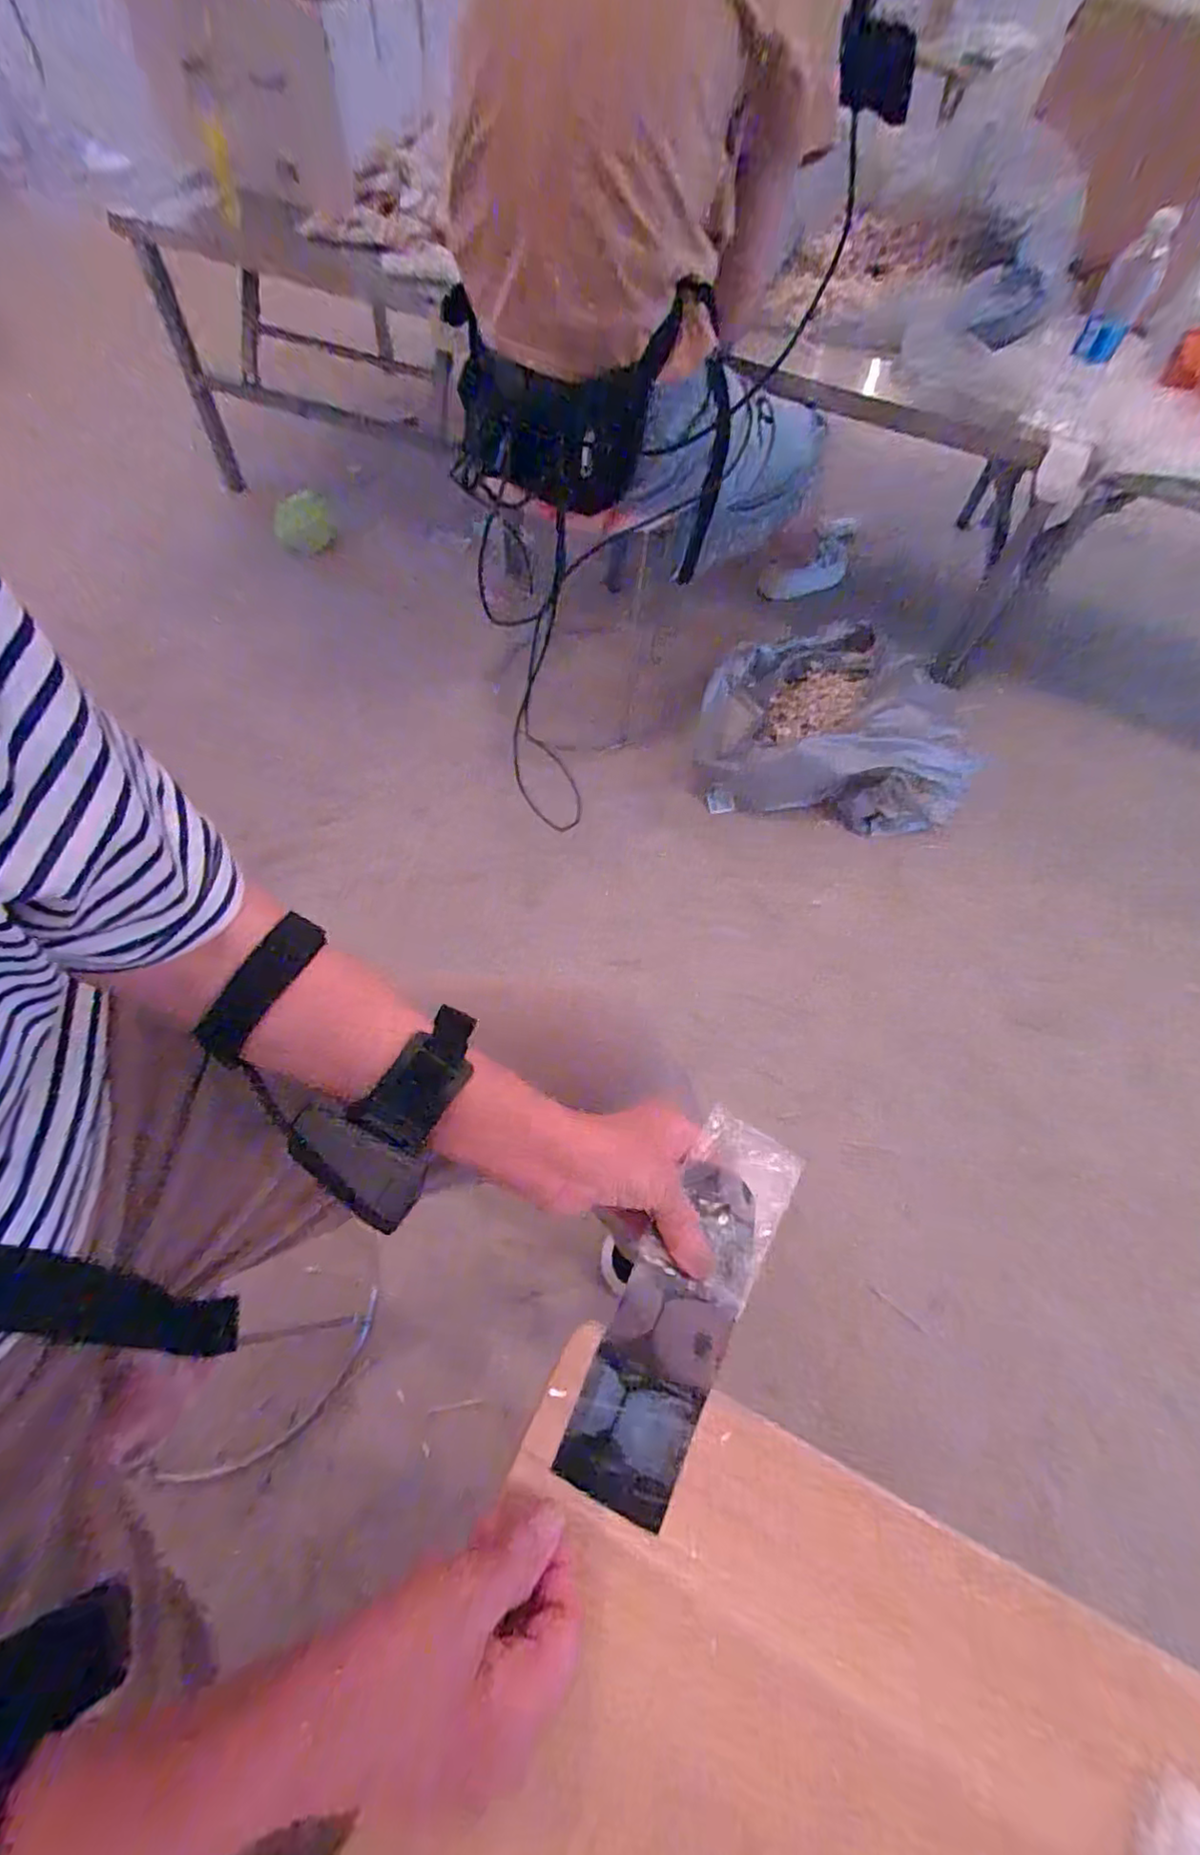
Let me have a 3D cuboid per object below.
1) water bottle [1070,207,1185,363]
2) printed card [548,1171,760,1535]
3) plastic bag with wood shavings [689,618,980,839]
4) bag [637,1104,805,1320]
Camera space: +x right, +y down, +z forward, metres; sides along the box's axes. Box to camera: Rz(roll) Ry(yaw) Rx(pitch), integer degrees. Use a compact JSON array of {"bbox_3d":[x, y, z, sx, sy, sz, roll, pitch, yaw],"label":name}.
[{"bbox_3d":[0.714,-0.861,0.867,0.061,0.148,0.076,30,62,14],"label":"water bottle"},{"bbox_3d":[0.040,0.219,0.355,0.061,0.010,0.171,23,63,11],"label":"printed card"},{"bbox_3d":[0.445,-0.384,1.225,0.482,0.143,0.391,13,61,2],"label":"plastic bag with wood shavings"},{"bbox_3d":[0.075,0.170,0.385,0.064,0.011,0.105,29,61,13],"label":"bag"}]

